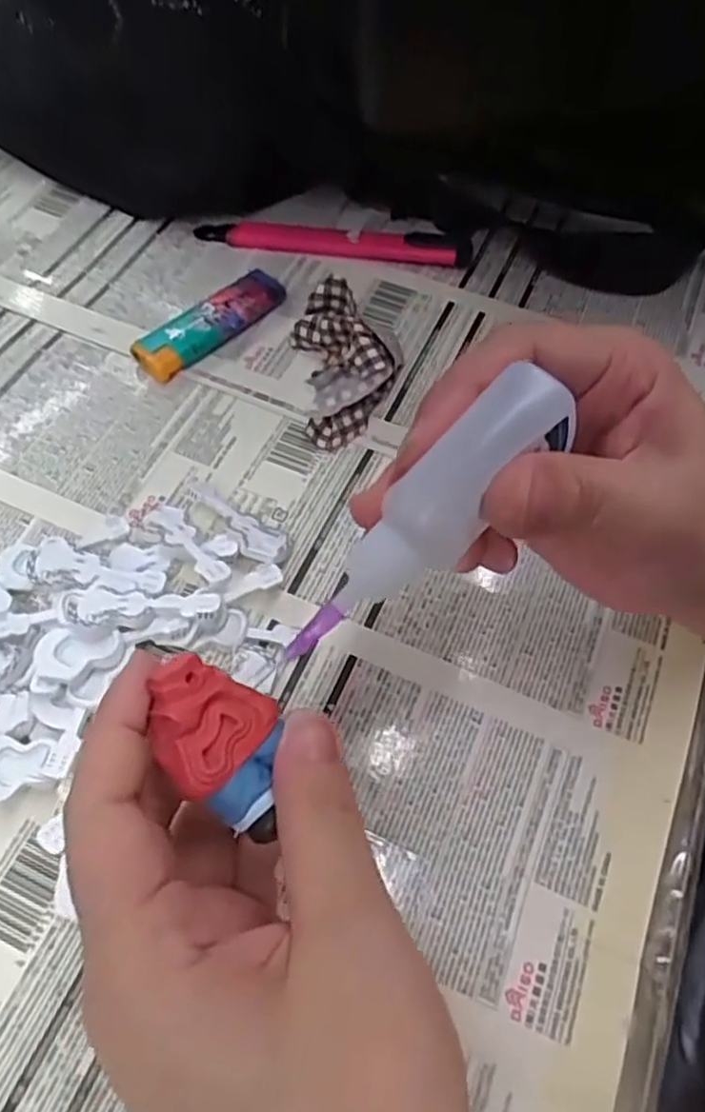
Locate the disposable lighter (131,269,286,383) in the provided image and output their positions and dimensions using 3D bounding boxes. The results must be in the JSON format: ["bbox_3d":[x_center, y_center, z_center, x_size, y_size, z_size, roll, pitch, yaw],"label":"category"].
[{"bbox_3d":[-0.065,-0.108,0.327,0.021,0.012,0.076,40,66,18],"label":"disposable lighter"}]

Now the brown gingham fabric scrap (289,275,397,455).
[{"bbox_3d":[-0.004,-0.084,0.305,0.037,0.032,0.069,-7,61,-6],"label":"brown gingham fabric scrap"}]

